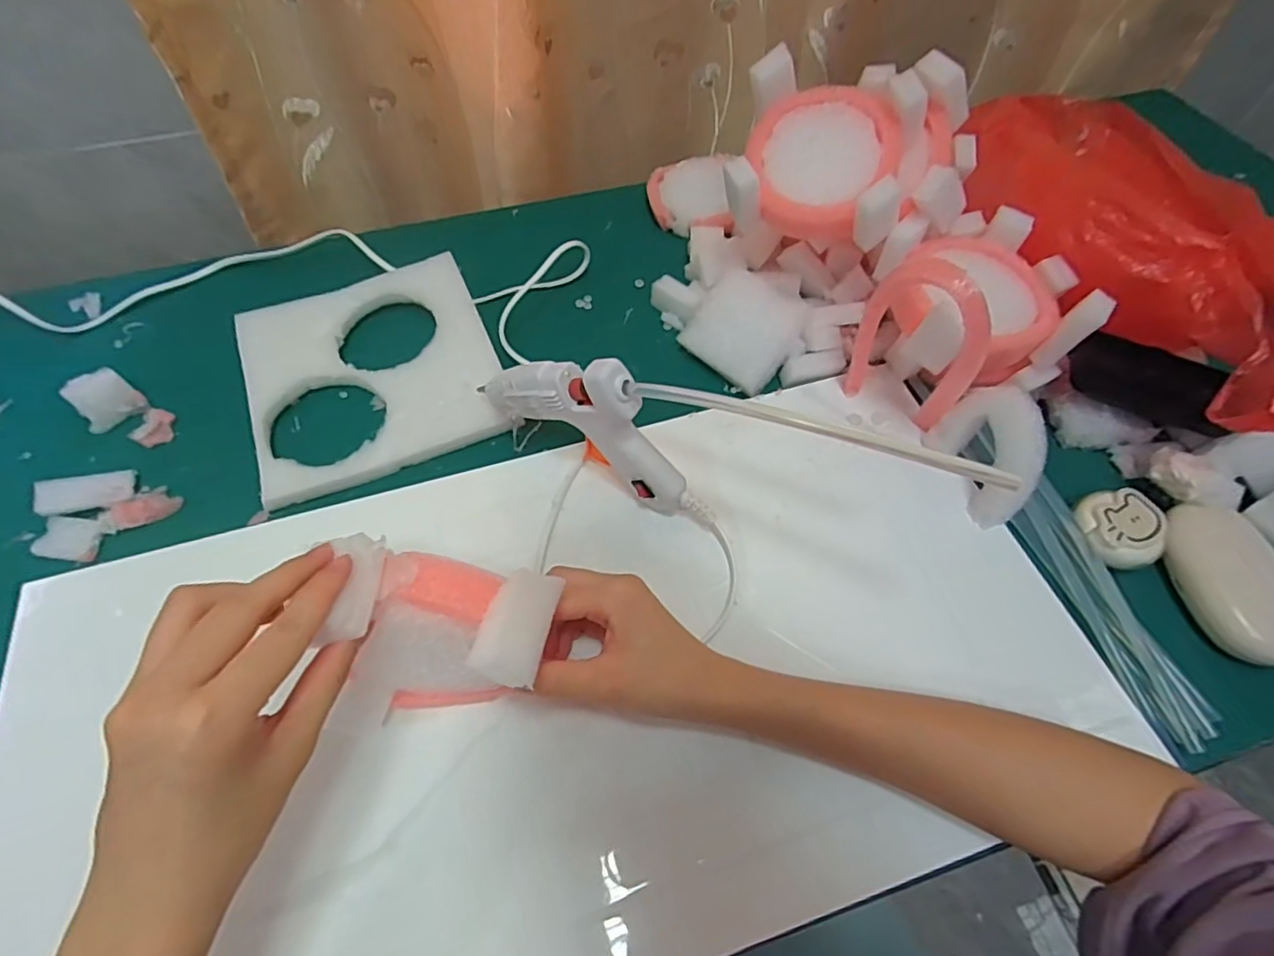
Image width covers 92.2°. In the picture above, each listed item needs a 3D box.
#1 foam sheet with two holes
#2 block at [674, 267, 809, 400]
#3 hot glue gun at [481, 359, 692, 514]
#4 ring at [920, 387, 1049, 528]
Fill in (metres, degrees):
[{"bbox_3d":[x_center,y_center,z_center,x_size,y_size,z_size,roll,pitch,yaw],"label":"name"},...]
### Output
[{"bbox_3d":[-0.197,-0.081,0.460,0.173,0.022,0.181,-20,61,-12],"label":"foam sheet with two holes"},{"bbox_3d":[0.079,-0.113,0.459,0.077,0.017,0.076,36,102,16],"label":"block"},{"bbox_3d":[-0.034,-0.035,0.378,0.142,0.105,0.023,25,62,14],"label":"hot glue gun"},{"bbox_3d":[0.228,-0.017,0.391,0.023,0.069,0.073,-12,59,-20],"label":"ring"}]

